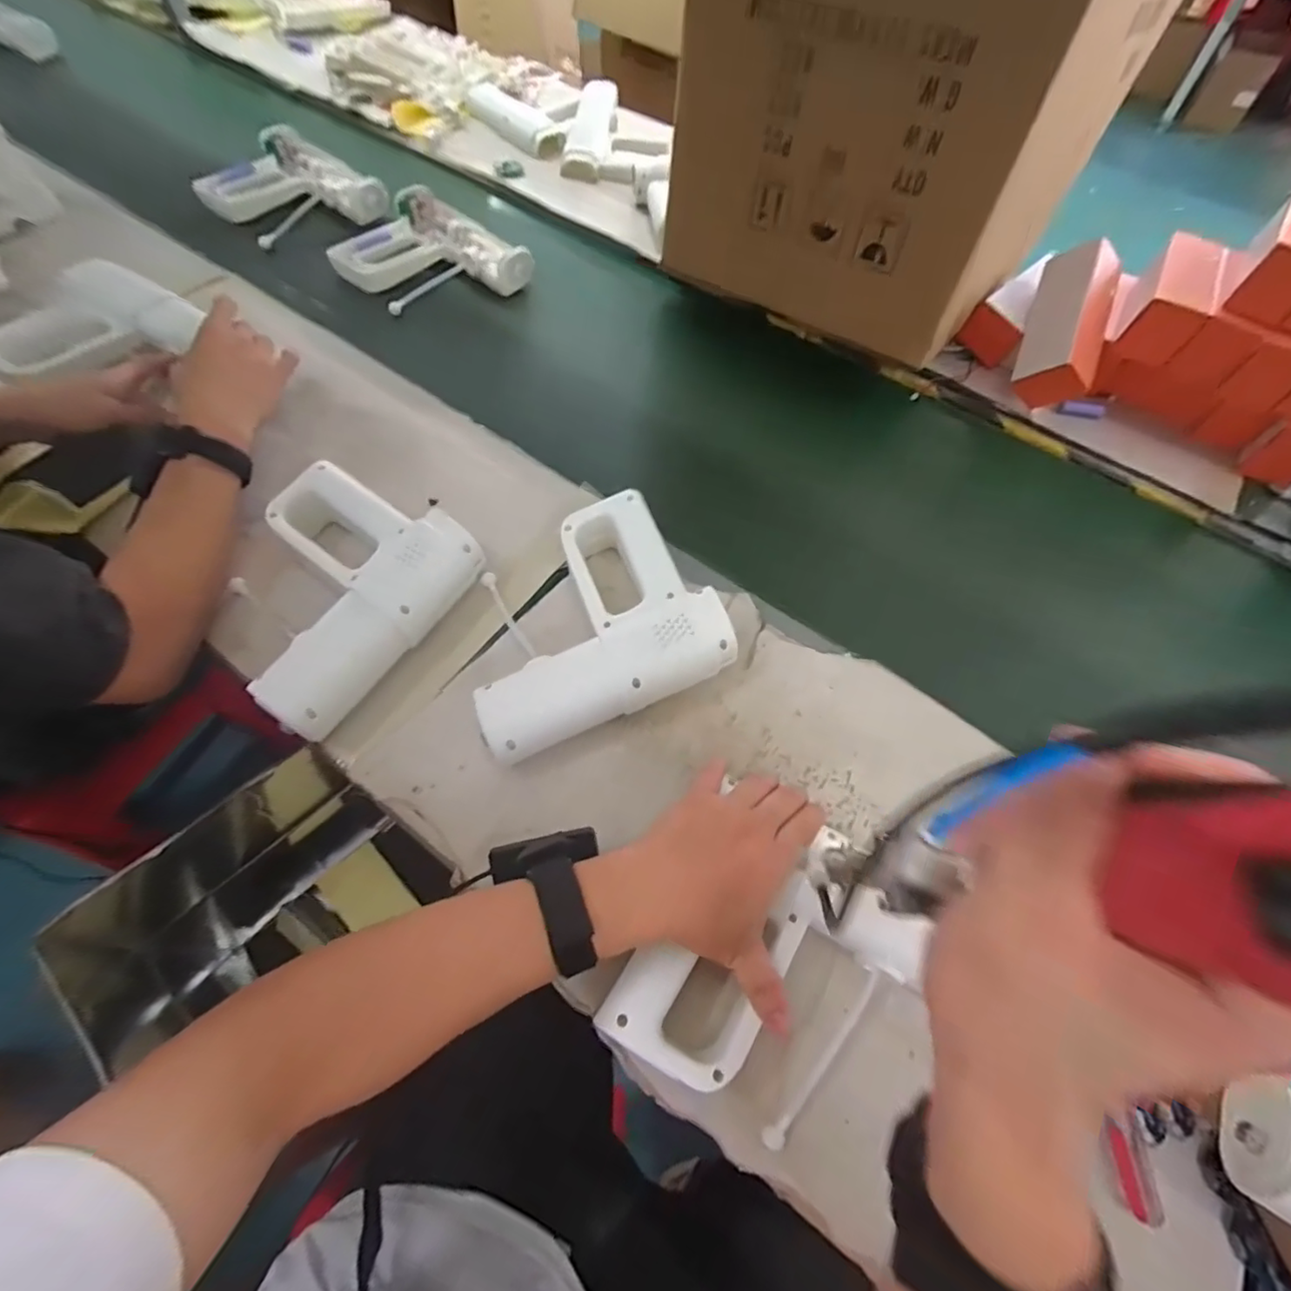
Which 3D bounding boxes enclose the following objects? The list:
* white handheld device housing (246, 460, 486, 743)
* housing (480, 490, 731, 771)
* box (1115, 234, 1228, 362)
[{"bbox_3d":[-0.276,-0.049,0.516,0.182,0.062,0.210,31,64,14],"label":"white handheld device housing"},{"bbox_3d":[-0.055,-0.018,0.504,0.205,0.065,0.180,-22,64,-14],"label":"housing"},{"bbox_3d":[0.602,-0.402,0.687,0.068,0.065,0.152,27,63,12],"label":"box"}]

